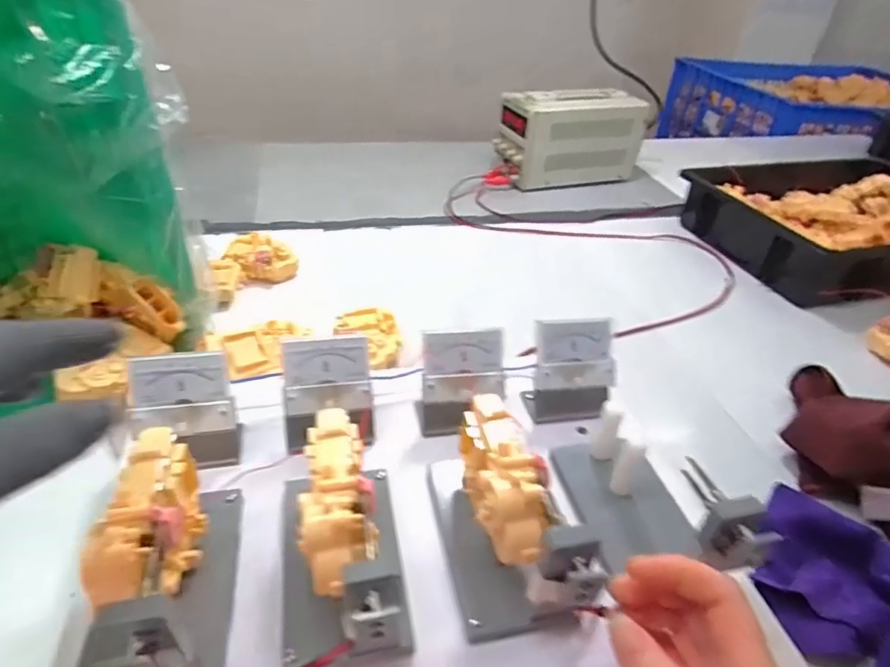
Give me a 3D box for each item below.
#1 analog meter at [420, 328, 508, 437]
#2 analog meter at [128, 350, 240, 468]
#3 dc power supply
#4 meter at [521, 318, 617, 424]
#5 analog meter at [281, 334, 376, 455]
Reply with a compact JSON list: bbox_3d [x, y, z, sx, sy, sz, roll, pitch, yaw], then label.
[{"bbox_3d":[0.013,0.039,0.413,0.063,0.073,0.042,-3,38,-10],"label":"analog meter"},{"bbox_3d":[-0.176,0.053,0.359,0.060,0.069,0.038,-5,38,-13],"label":"analog meter"},{"bbox_3d":[0.242,-0.375,1.022,0.266,0.164,0.099,-6,38,-14],"label":"dc power supply"},{"bbox_3d":[0.103,0.029,0.429,0.064,0.074,0.042,-2,37,-9],"label":"meter"},{"bbox_3d":[-0.085,0.045,0.388,0.062,0.073,0.046,-9,39,-17],"label":"analog meter"}]

